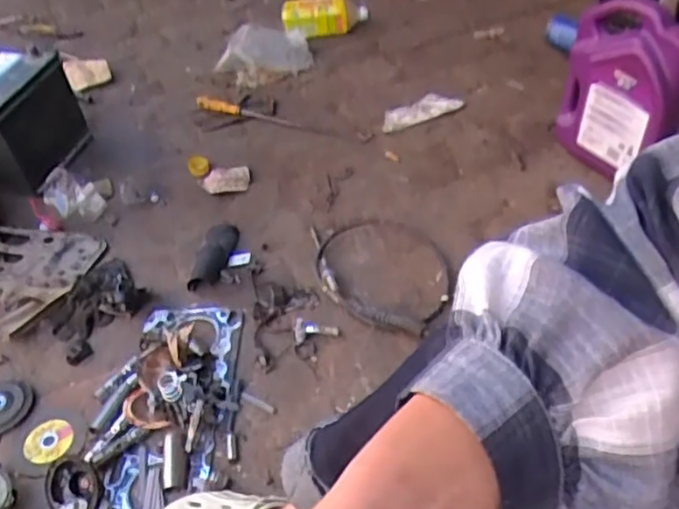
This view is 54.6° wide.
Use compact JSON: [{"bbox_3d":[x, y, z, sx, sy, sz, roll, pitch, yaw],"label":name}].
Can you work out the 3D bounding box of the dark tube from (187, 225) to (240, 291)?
[{"bbox_3d":[-0.204,0.001,1.083,0.041,0.045,0.147,13,59,21],"label":"dark tube"}]

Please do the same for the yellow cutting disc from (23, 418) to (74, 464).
[{"bbox_3d":[-0.395,0.254,0.893,0.063,0.006,0.059,-3,57,-2],"label":"yellow cutting disc"}]

